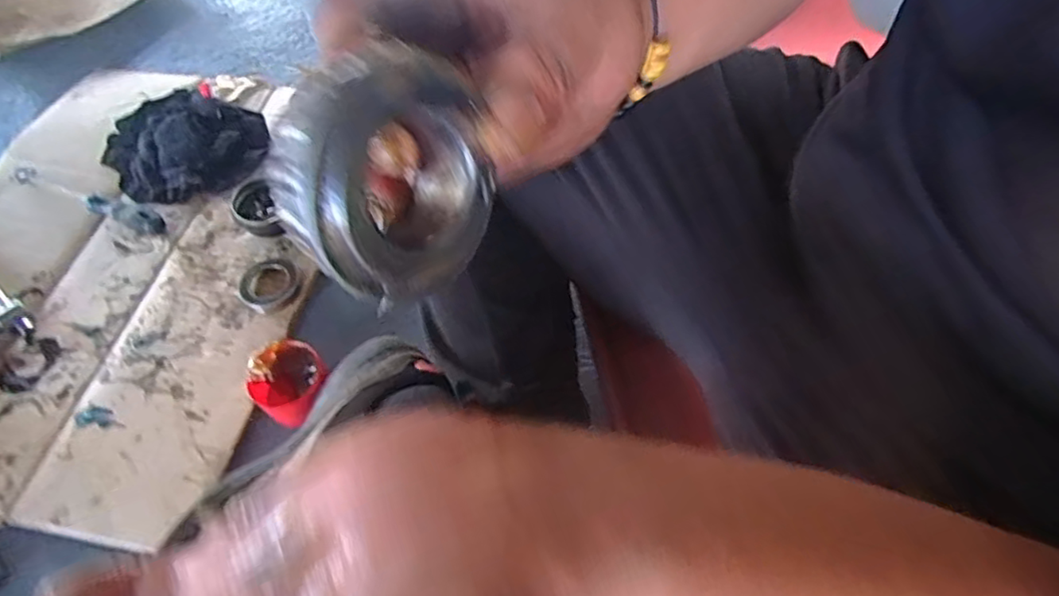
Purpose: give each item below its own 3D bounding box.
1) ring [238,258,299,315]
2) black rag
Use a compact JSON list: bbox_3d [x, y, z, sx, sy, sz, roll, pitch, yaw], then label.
[{"bbox_3d":[-0.273,-0.016,0.630,0.062,0.016,0.058,-1,58,2],"label":"ring"},{"bbox_3d":[-0.422,-0.192,0.740,0.173,0.031,0.182,-34,62,-17],"label":"black rag"}]

